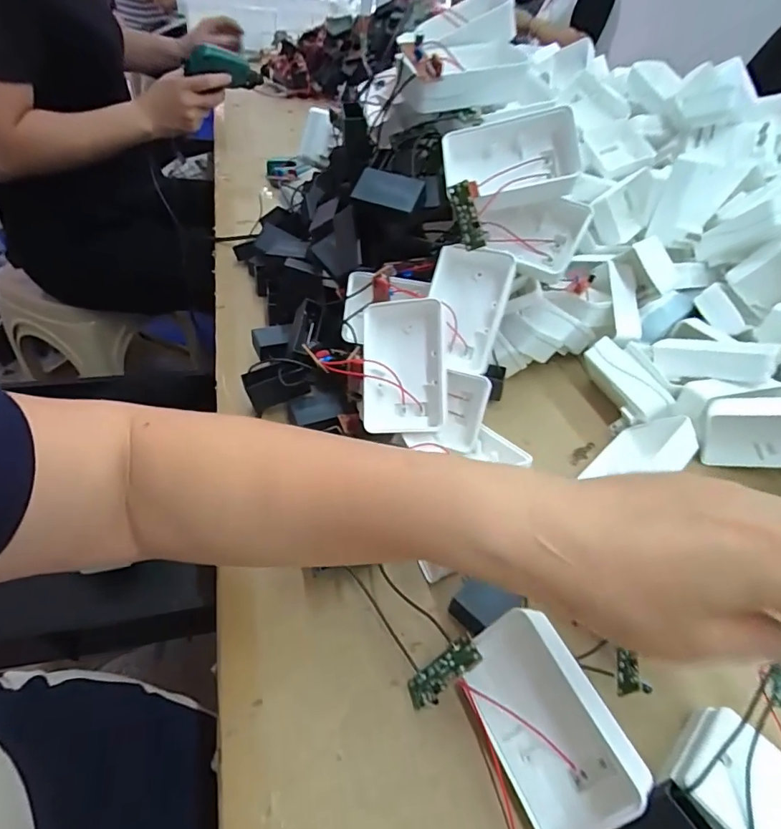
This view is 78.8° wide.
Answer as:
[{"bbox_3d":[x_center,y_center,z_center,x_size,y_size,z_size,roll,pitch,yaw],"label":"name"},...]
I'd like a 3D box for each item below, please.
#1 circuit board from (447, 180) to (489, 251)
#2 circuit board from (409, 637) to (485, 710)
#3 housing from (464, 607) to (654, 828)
[{"bbox_3d":[0.056,-0.138,0.332,0.017,0.044,0.022,-28,18,-29],"label":"circuit board"},{"bbox_3d":[0.029,0.138,0.255,0.045,0.005,0.016,-43,56,5],"label":"circuit board"},{"bbox_3d":[0.076,0.152,0.238,0.029,0.059,0.088,19,30,-50],"label":"housing"}]

